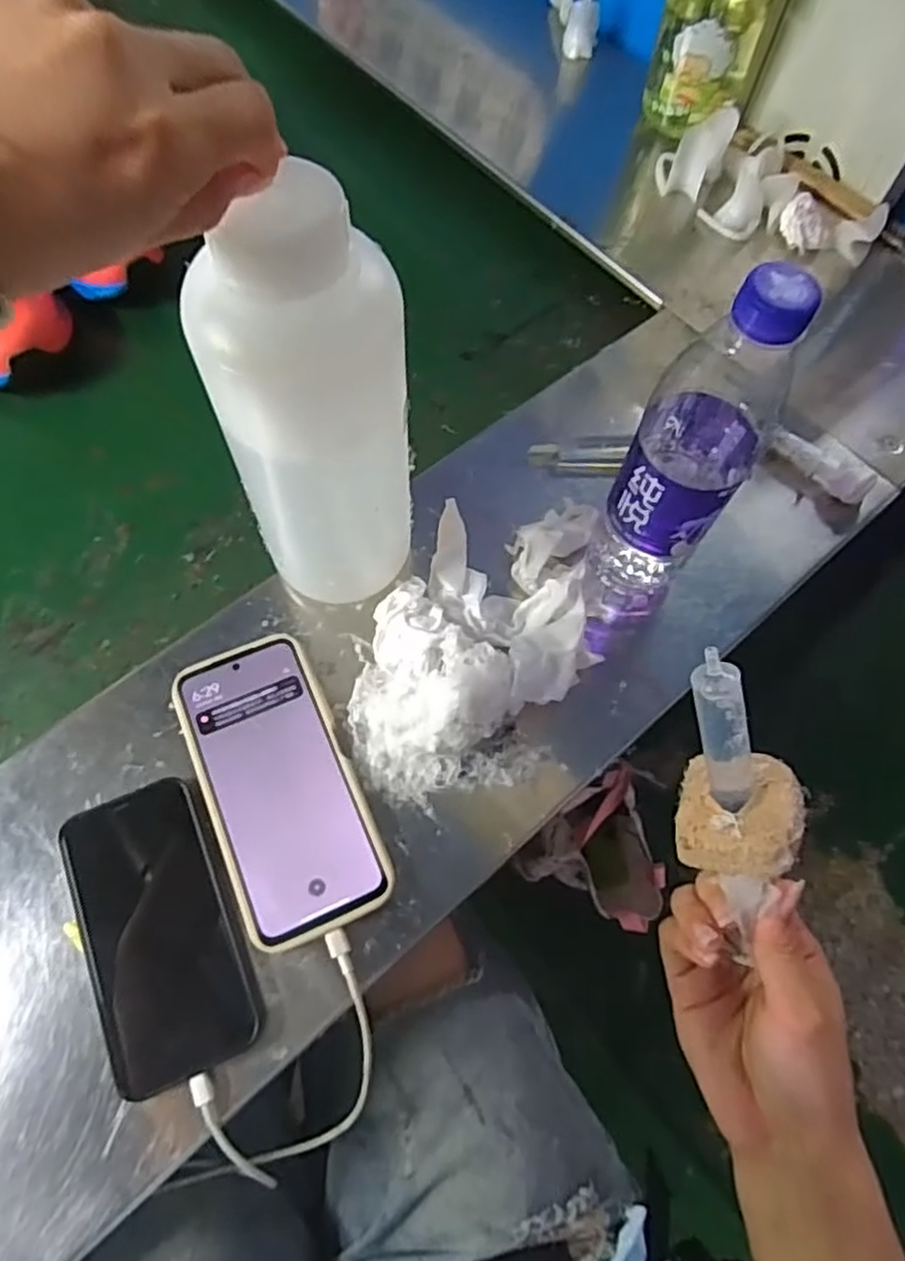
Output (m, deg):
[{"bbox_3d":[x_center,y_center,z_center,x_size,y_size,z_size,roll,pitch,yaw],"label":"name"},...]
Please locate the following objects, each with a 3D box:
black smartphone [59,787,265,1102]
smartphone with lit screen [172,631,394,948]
[{"bbox_3d":[-0.157,0.157,0.378,0.075,0.009,0.147,-21,68,-12],"label":"black smartphone"},{"bbox_3d":[-0.101,0.088,0.413,0.080,0.014,0.173,-22,68,-13],"label":"smartphone with lit screen"}]

